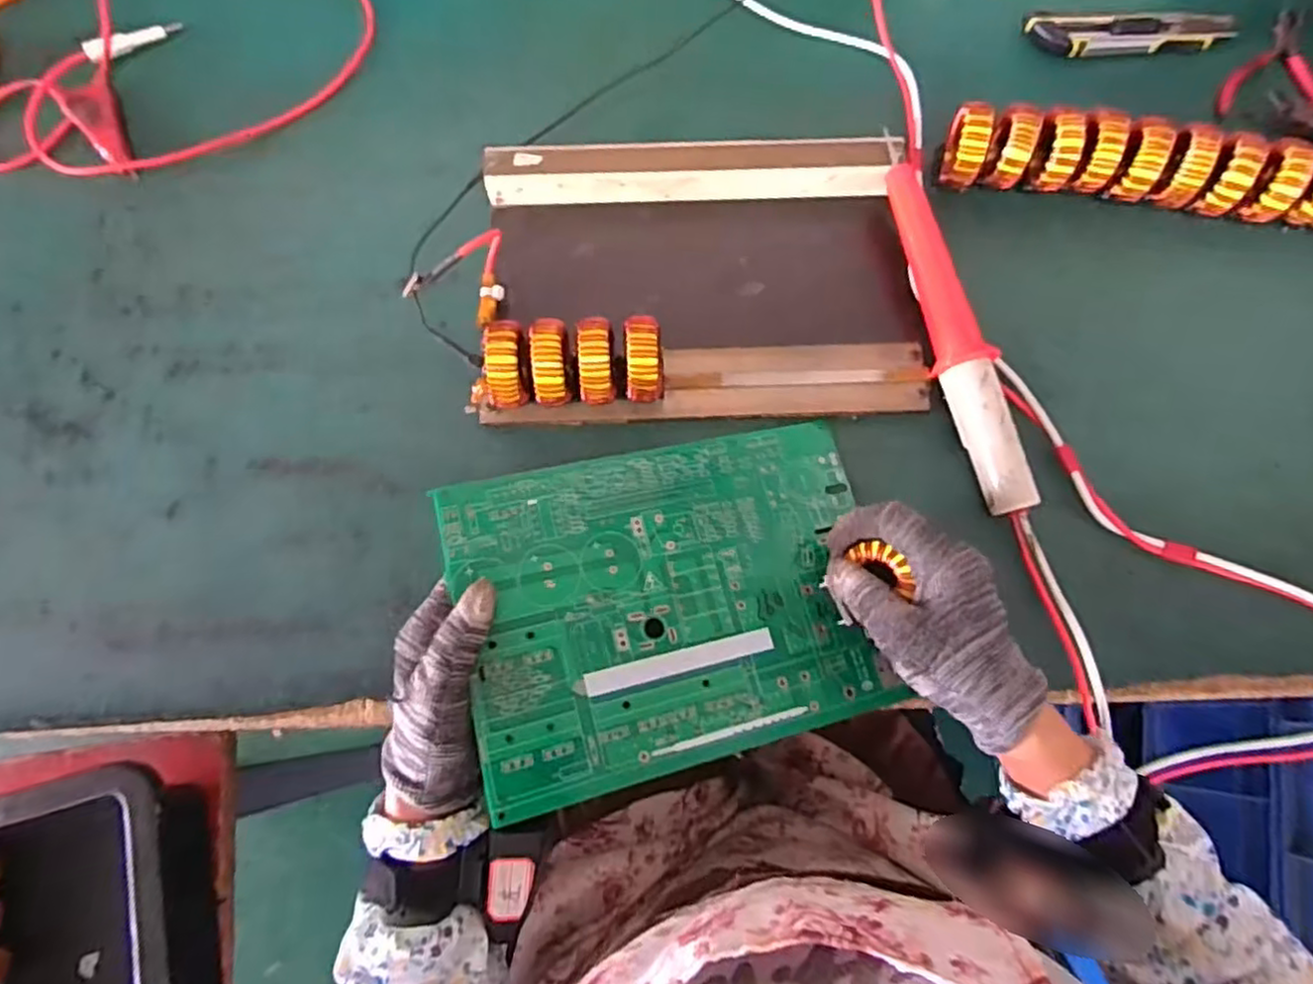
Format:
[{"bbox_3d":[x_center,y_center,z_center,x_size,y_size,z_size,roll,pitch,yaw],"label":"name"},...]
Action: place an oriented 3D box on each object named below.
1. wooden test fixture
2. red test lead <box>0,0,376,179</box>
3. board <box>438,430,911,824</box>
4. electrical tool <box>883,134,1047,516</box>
[{"bbox_3d":[0.032,-0.148,0.466,0.295,0.044,0.196,-2,76,-1],"label":"wooden test fixture"},{"bbox_3d":[-0.384,-0.349,0.529,0.316,0.023,0.209,-21,77,-5],"label":"red test lead"},{"bbox_3d":[0.013,0.061,0.400,0.244,0.006,0.179,-10,74,-17],"label":"board"},{"bbox_3d":[0.202,-0.111,0.461,0.041,0.031,0.256,-11,76,-3],"label":"electrical tool"}]

